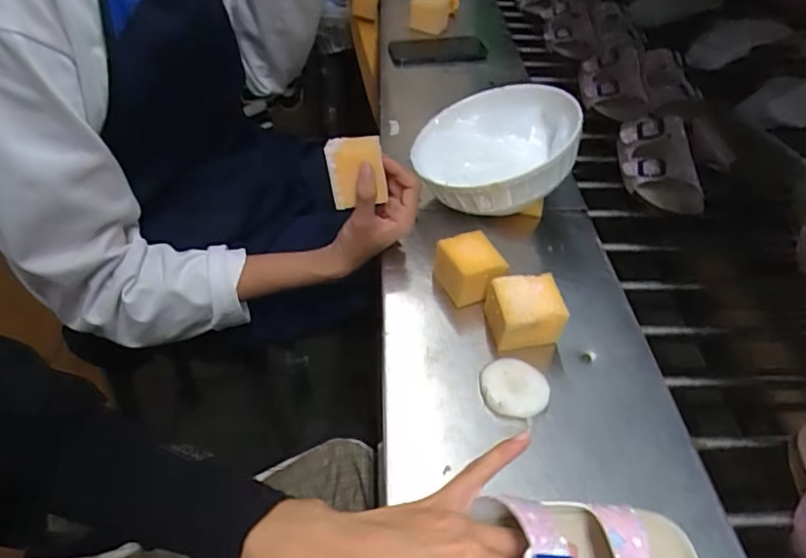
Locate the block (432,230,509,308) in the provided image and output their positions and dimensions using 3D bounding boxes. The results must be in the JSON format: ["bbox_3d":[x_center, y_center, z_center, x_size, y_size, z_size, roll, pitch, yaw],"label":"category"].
[{"bbox_3d":[0.067,-0.009,0.517,0.053,0.052,0.066,-19,48,-20],"label":"block"}]

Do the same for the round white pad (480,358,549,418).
[{"bbox_3d":[0.090,0.089,0.444,0.054,0.013,0.048,27,51,26],"label":"round white pad"}]

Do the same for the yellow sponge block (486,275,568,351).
[{"bbox_3d":[0.104,0.029,0.478,0.061,0.049,0.054,-6,45,-8],"label":"yellow sponge block"}]

